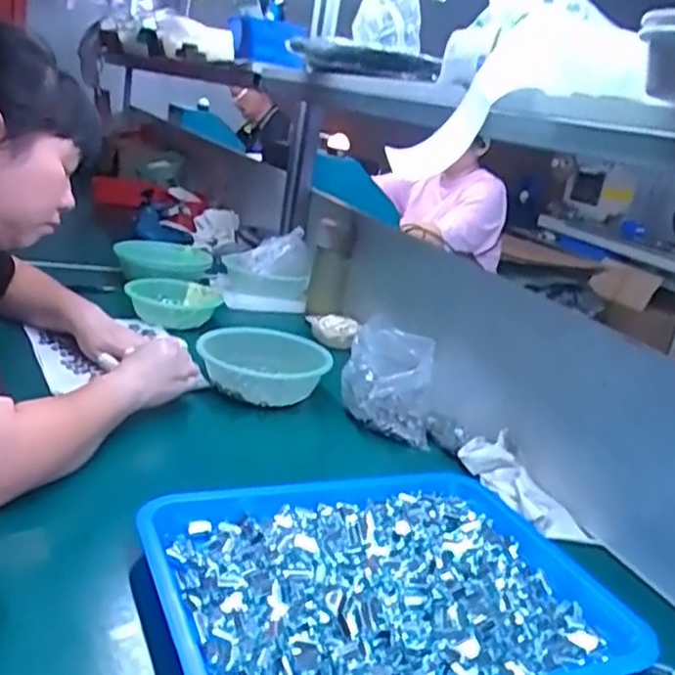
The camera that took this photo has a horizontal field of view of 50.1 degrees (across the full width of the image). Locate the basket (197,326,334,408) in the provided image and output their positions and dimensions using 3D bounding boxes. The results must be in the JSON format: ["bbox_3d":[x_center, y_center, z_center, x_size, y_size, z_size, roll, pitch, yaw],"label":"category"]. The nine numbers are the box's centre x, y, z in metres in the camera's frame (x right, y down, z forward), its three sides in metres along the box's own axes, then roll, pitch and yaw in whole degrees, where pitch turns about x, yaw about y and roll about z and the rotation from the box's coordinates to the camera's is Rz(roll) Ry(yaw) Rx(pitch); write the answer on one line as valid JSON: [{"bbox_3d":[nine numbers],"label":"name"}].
[{"bbox_3d":[-0.104,0.035,1.032,0.178,0.052,0.144,10,18,-3],"label":"basket"}]

